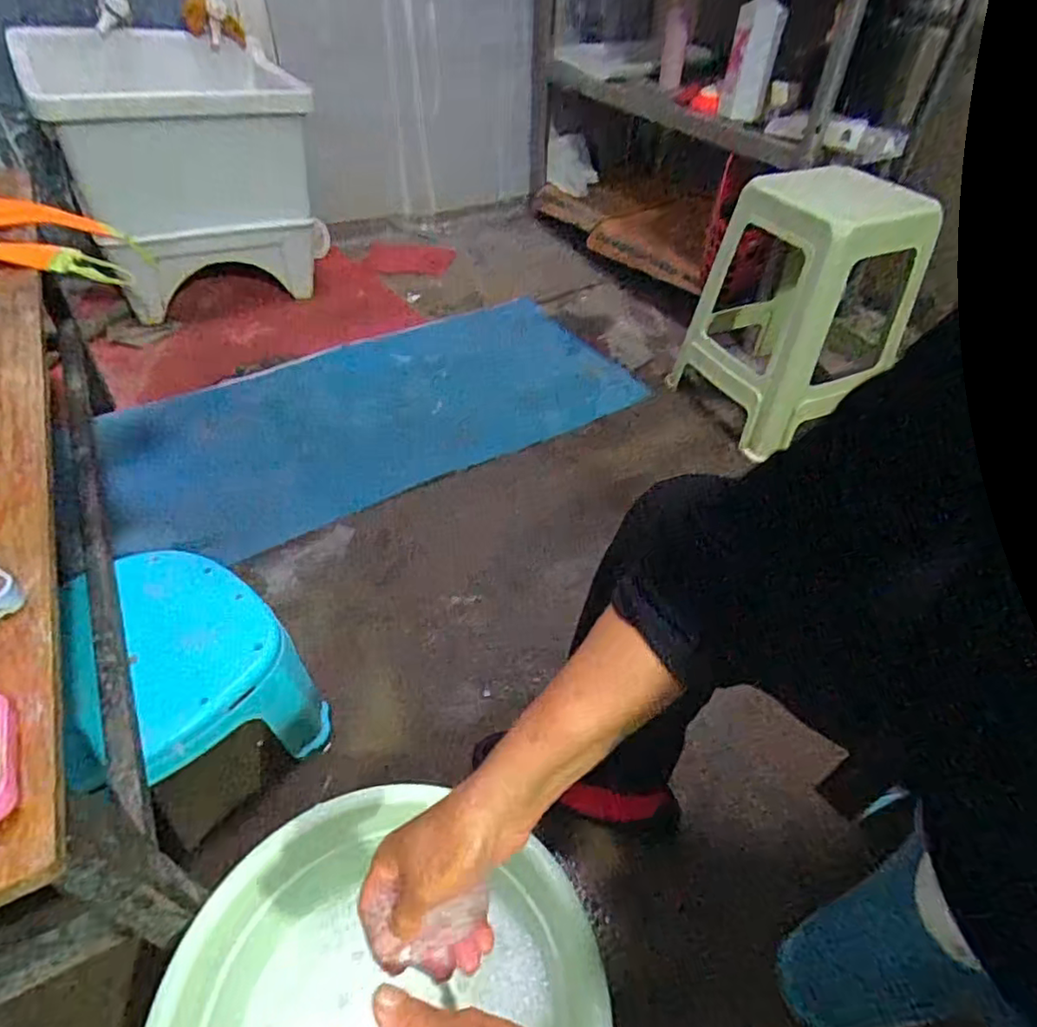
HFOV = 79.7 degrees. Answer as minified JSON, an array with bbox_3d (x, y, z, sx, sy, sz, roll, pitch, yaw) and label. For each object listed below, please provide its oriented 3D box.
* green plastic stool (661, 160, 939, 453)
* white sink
[{"bbox_3d":[0.537,-0.407,1.219,0.333,0.459,0.359,-25,51,-25],"label":"green plastic stool"},{"bbox_3d":[-0.737,-0.758,1.432,0.538,0.513,0.415,-16,47,-18],"label":"white sink"}]

